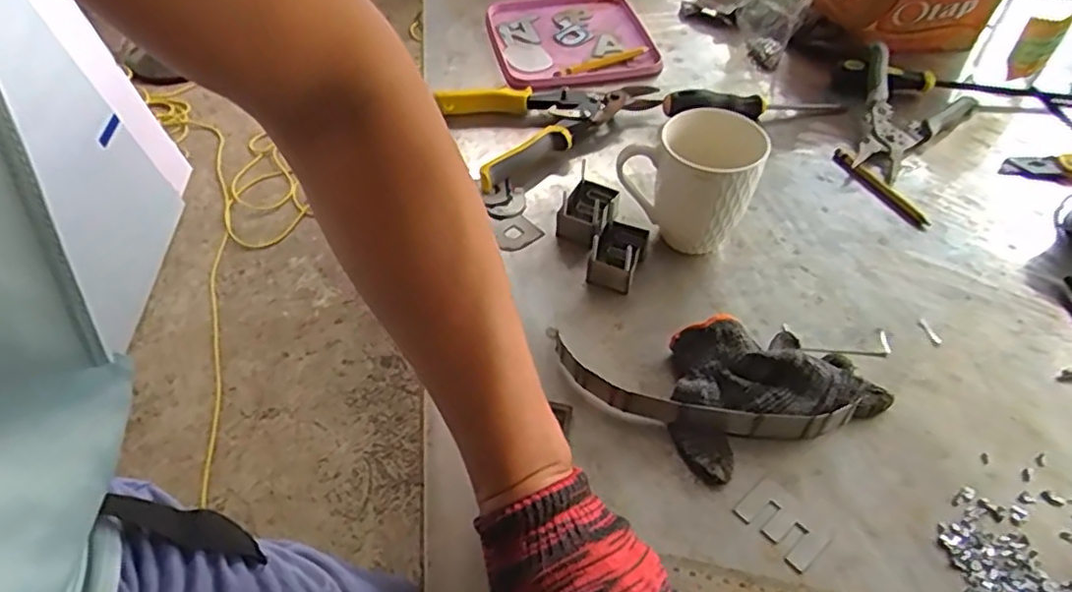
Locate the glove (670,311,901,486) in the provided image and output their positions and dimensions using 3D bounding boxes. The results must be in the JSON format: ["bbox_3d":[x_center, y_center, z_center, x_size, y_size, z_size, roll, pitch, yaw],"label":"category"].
[{"bbox_3d":[0.163,0.058,0.491,0.154,0.039,0.105,-19,52,-17],"label":"glove"}]

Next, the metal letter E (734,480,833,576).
[{"bbox_3d":[0.160,0.146,0.437,0.034,0.004,0.054,-31,57,-25],"label":"metal letter E"}]

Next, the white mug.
[{"bbox_3d":[0.134,-0.096,0.574,0.105,0.112,0.088,38,58,27],"label":"white mug"}]

